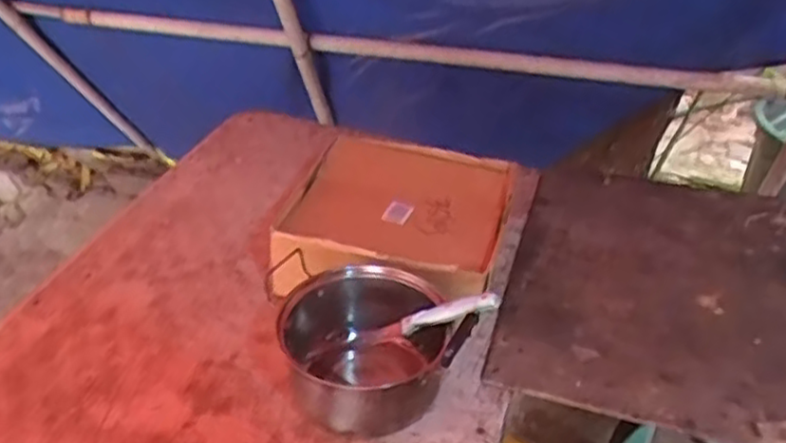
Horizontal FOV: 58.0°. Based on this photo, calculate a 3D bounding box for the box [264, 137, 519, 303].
[{"bbox_3d":[0.008,0.003,0.951,0.270,0.104,0.282,8,36,12],"label":"box"}]

